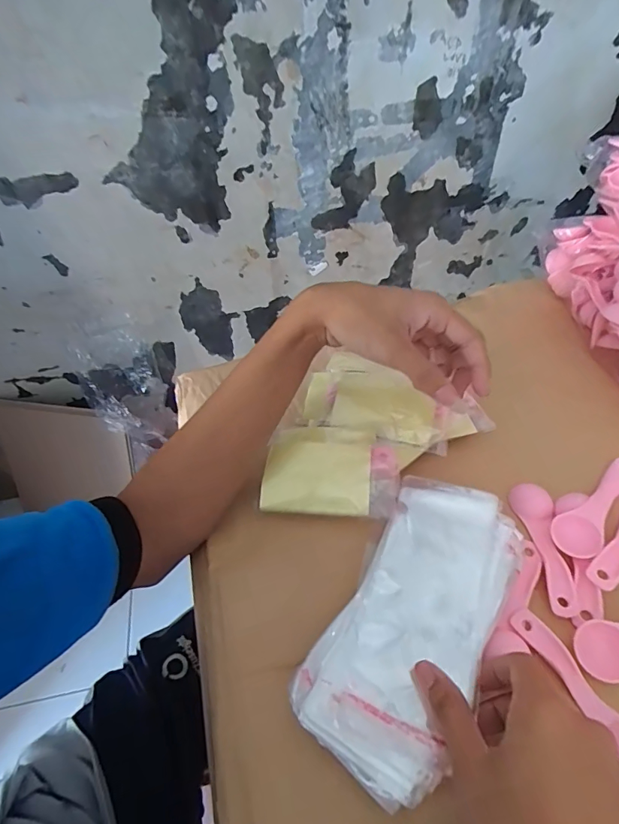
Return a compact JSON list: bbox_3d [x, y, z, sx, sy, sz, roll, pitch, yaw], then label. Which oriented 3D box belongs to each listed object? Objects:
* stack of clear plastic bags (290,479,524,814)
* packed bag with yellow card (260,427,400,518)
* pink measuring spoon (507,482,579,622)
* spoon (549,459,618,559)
[{"bbox_3d":[0.075,0.139,0.300,0.097,0.031,0.197,27,54,24],"label":"stack of clear plastic bags"},{"bbox_3d":[0.019,0.050,0.377,0.113,0.017,0.077,1,65,12],"label":"packed bag with yellow card"},{"bbox_3d":[0.189,0.107,0.351,0.028,0.011,0.110,3,49,6],"label":"pink measuring spoon"},{"bbox_3d":[0.239,0.074,0.361,0.035,0.012,0.110,33,58,28],"label":"spoon"}]

